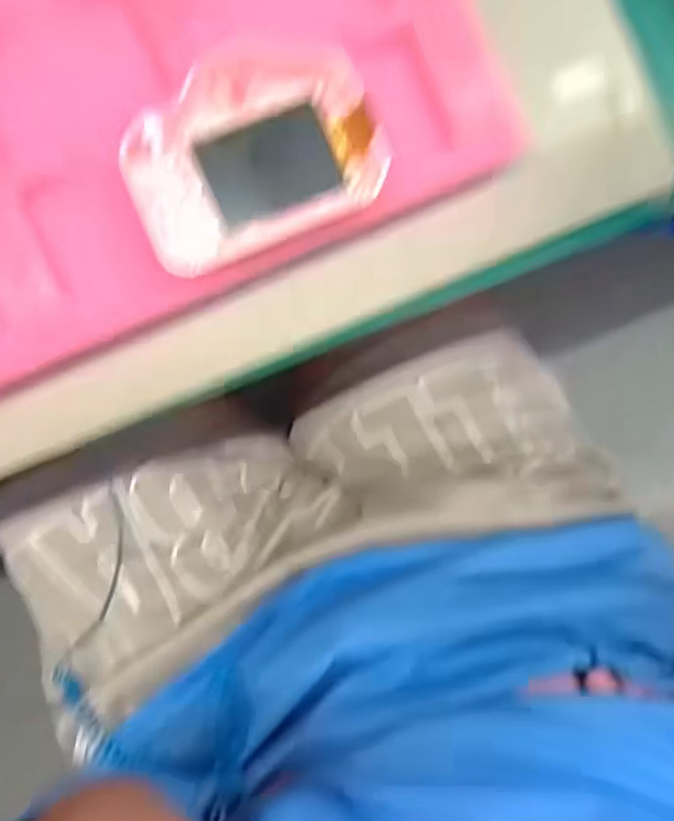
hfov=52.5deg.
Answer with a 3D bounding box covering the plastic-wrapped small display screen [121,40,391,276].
[{"bbox_3d":[-0.031,-0.091,0.238,0.085,0.013,0.064,-25,93,-4],"label":"plastic-wrapped small display screen"}]

